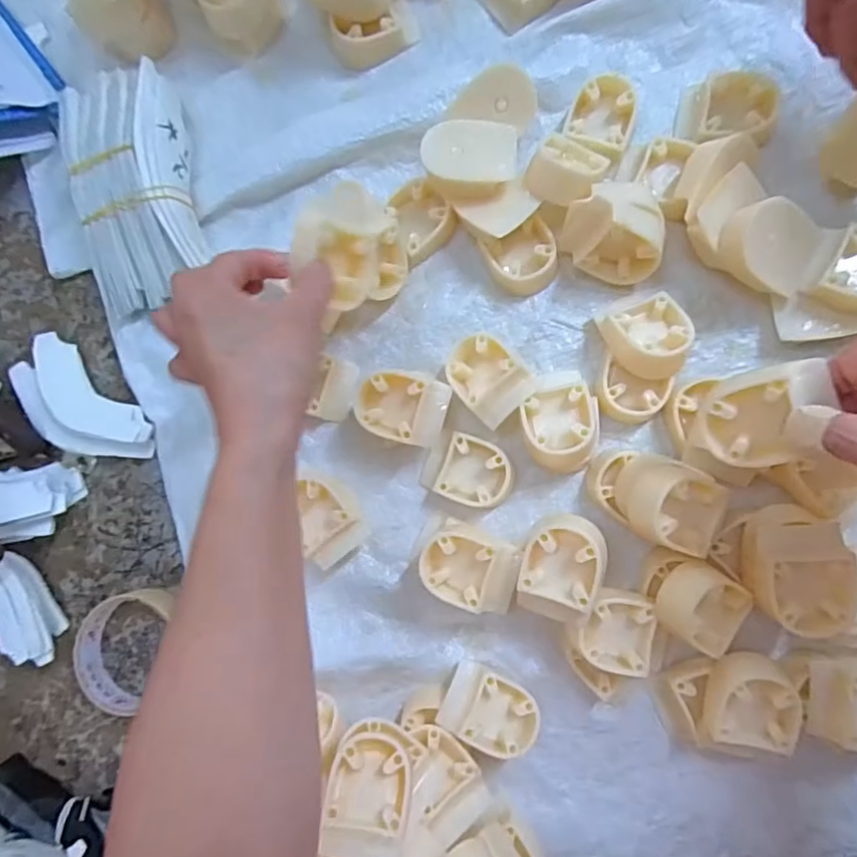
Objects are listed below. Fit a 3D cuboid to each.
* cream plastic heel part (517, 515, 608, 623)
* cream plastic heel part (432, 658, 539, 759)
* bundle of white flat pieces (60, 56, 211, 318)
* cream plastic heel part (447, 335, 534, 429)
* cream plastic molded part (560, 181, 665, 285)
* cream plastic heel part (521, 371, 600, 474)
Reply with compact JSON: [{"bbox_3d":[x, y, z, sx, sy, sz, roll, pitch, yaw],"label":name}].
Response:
[{"bbox_3d":[0.080,0.084,0.344,0.045,0.022,0.062,16,89,8],"label":"cream plastic heel part"},{"bbox_3d":[0.042,0.187,0.380,0.062,0.029,0.046,24,90,9],"label":"cream plastic heel part"},{"bbox_3d":[-0.222,-0.183,0.430,0.093,0.046,0.191,-18,84,7],"label":"bundle of white flat pieces"},{"bbox_3d":[0.040,-0.035,0.394,0.045,0.035,0.061,-41,82,4],"label":"cream plastic heel part"},{"bbox_3d":[0.123,-0.131,0.379,0.065,0.046,0.055,6,87,9],"label":"cream plastic molded part"},{"bbox_3d":[0.089,-0.003,0.383,0.053,0.038,0.068,-12,85,7],"label":"cream plastic heel part"}]

